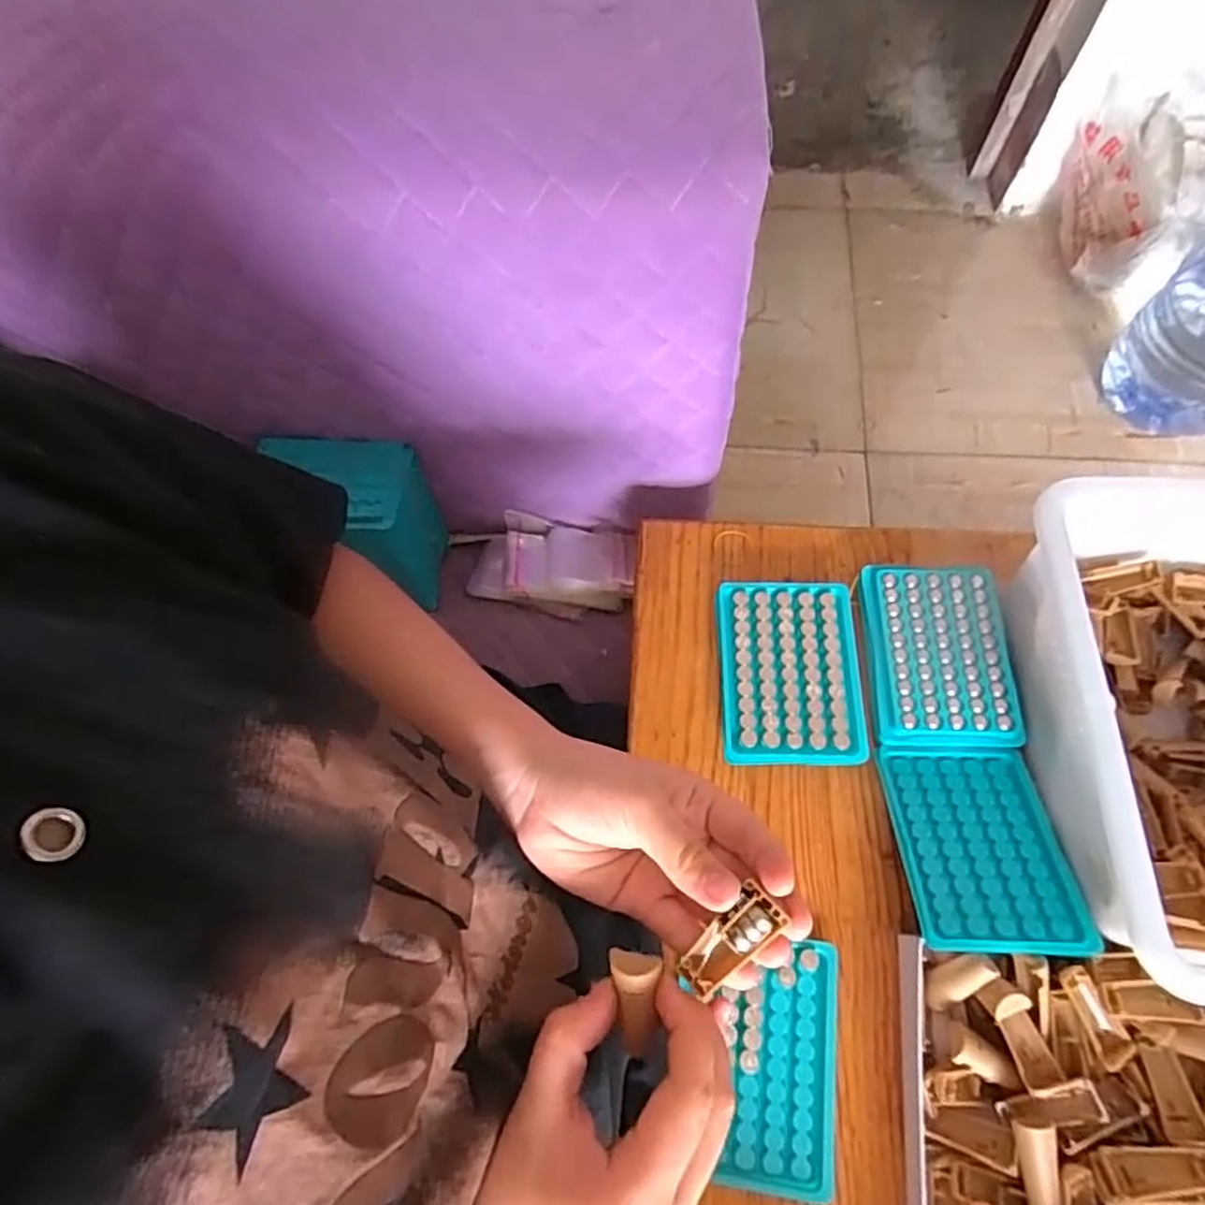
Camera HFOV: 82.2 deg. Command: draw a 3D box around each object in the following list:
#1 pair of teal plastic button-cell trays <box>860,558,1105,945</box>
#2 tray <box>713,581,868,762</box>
[{"bbox_3d":[0.236,0.089,0.455,0.097,0.043,0.248,0,68,3],"label":"pair of teal plastic button-cell trays"},{"bbox_3d":[0.132,0.048,0.488,0.095,0.013,0.129,0,68,3],"label":"tray"}]

